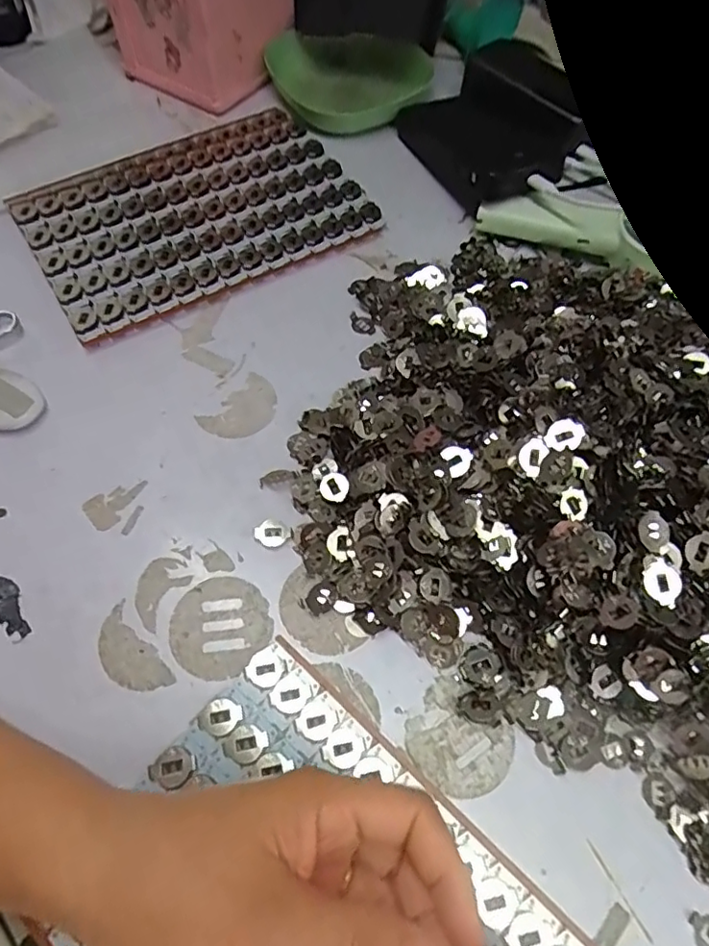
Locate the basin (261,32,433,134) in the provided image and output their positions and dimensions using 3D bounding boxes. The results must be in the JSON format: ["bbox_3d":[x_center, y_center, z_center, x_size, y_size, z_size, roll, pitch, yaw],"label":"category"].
[{"bbox_3d":[-0.001,-0.362,0.522,0.135,0.037,0.119,-23,65,-13],"label":"basin"}]

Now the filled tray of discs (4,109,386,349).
[{"bbox_3d":[-0.123,-0.203,0.453,0.246,0.018,0.164,-30,67,-16],"label":"filled tray of discs"}]

